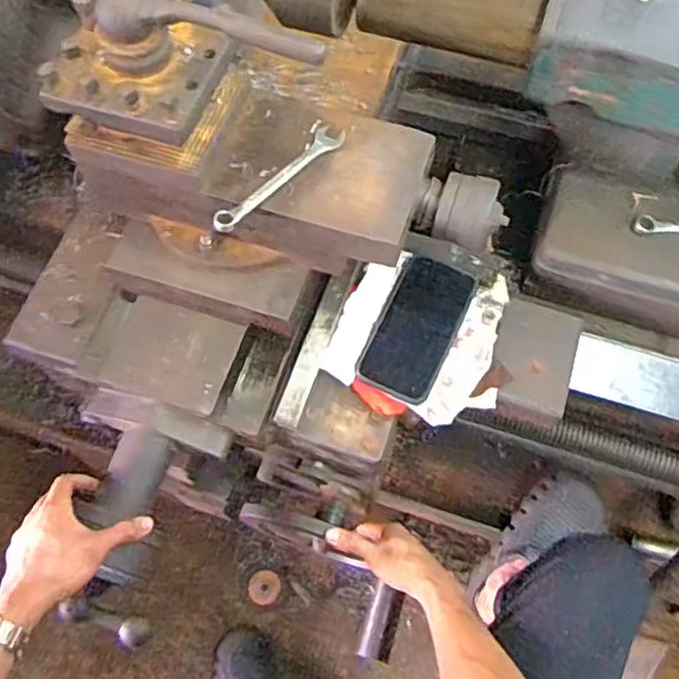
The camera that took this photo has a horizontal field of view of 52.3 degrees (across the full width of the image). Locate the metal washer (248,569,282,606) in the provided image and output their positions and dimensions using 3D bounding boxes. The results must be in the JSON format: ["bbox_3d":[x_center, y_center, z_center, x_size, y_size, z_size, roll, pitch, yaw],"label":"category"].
[{"bbox_3d":[-0.161,0.533,1.485,0.067,0.009,0.070,0,66,1],"label":"metal washer"}]

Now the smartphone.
[{"bbox_3d":[0.083,-0.014,0.736,0.081,0.016,0.156,24,69,11],"label":"smartphone"}]

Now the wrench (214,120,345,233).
[{"bbox_3d":[-0.058,-0.154,0.663,0.028,0.013,0.157,39,73,17],"label":"wrench"}]

